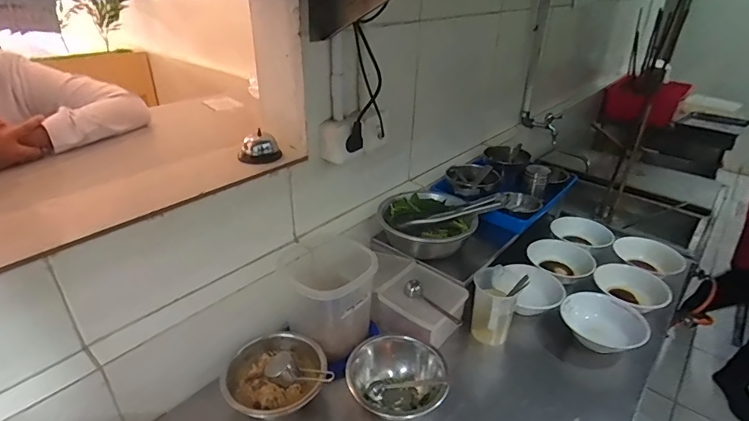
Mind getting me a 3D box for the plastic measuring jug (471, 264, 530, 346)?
[{"bbox_3d":[0.226,0.192,0.851,0.091,0.152,0.093,-24,38,-38],"label":"plastic measuring jug"}]

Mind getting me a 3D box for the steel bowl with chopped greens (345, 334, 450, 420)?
[{"bbox_3d":[0.037,0.279,0.722,0.158,0.101,0.130,4,29,4],"label":"steel bowl with chopped greens"}]

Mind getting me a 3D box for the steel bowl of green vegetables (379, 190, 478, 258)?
[{"bbox_3d":[0.113,0.037,0.967,0.203,0.080,0.198,1,29,-1],"label":"steel bowl of green vegetables"}]

